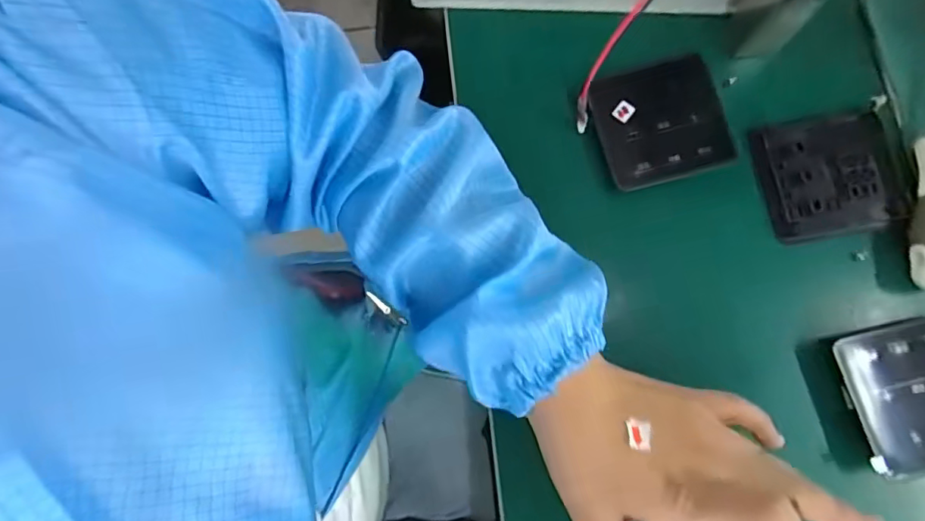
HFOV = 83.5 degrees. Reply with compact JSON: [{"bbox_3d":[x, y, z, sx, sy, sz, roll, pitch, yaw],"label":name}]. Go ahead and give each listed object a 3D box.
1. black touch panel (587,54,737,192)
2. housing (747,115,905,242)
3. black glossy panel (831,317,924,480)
[{"bbox_3d":[0.130,-0.092,0.343,0.076,0.016,0.080,-17,77,-4],"label":"black touch panel"},{"bbox_3d":[0.238,-0.056,0.340,0.079,0.015,0.079,-8,77,-2],"label":"housing"},{"bbox_3d":[0.269,0.081,0.310,0.080,0.018,0.081,-12,77,-3],"label":"black glossy panel"}]

